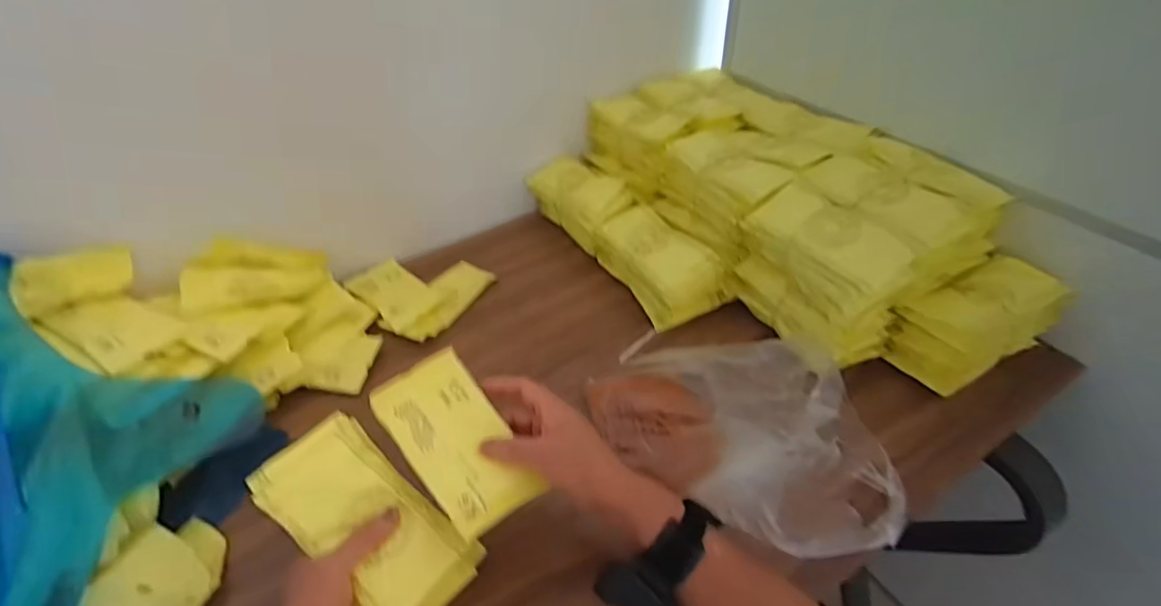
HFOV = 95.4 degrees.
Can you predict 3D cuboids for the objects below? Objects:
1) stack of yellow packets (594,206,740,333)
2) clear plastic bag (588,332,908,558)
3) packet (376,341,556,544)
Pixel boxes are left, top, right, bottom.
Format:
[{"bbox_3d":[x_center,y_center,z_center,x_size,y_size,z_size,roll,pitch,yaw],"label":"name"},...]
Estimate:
[{"bbox_3d":[0.113,-0.059,0.755,0.106,0.094,0.190,-23,47,-24],"label":"stack of yellow packets"},{"bbox_3d":[0.162,0.125,0.559,0.329,0.085,0.230,34,52,32],"label":"clear plastic bag"},{"bbox_3d":[-0.107,0.116,0.456,0.082,0.006,0.156,-28,67,-28],"label":"packet"}]

